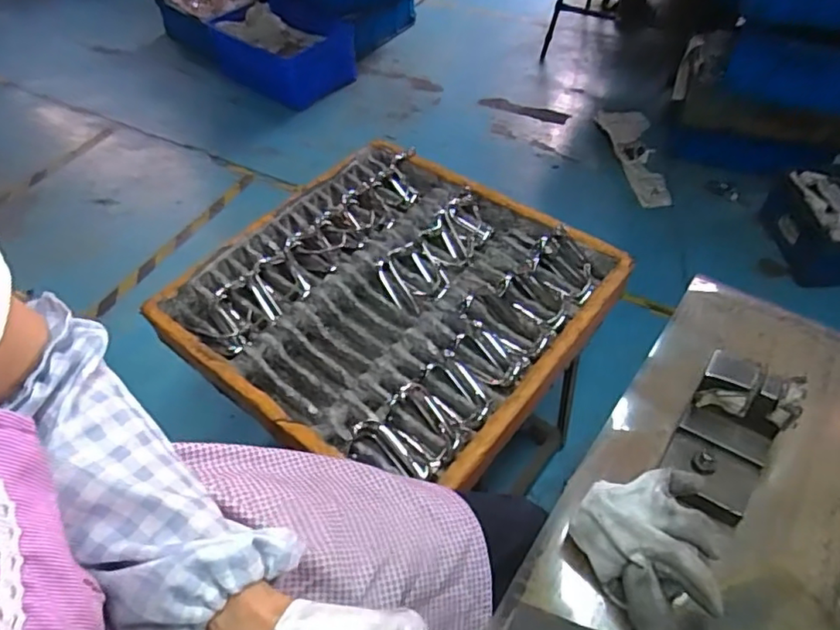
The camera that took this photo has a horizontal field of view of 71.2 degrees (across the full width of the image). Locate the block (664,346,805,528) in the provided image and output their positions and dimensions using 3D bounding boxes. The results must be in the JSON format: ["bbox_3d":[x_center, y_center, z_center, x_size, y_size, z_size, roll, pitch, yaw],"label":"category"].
[{"bbox_3d":[0.223,0.089,0.431,0.067,0.077,0.108,27,57,23],"label":"block"}]

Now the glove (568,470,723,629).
[{"bbox_3d":[0.153,0.151,0.385,0.075,0.070,0.097,-22,53,-15],"label":"glove"}]

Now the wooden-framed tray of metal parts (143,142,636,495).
[{"bbox_3d":[-0.049,-0.036,0.921,0.564,0.071,0.547,29,58,27],"label":"wooden-framed tray of metal parts"}]

